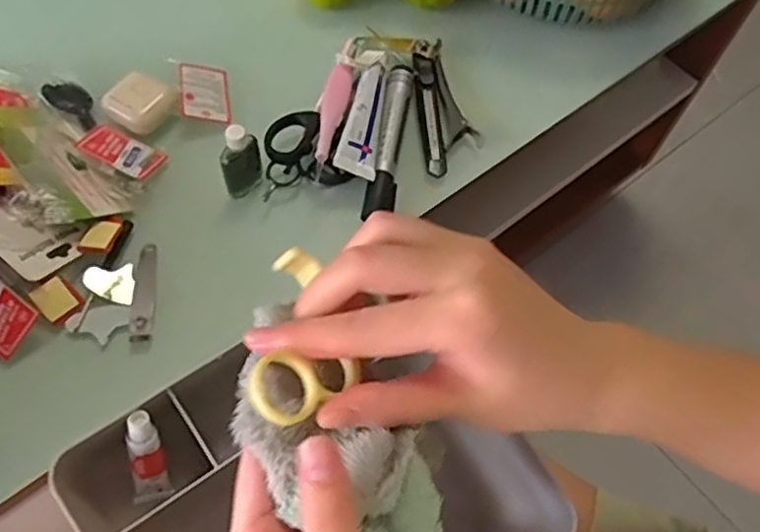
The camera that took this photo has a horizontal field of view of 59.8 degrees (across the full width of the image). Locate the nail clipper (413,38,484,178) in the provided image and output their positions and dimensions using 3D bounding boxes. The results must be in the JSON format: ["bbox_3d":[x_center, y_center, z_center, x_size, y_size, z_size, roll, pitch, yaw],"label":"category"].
[{"bbox_3d":[0.049,-0.121,0.490,0.040,0.013,0.118,-4,62,-5],"label":"nail clipper"}]

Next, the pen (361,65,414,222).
[{"bbox_3d":[0.009,-0.089,0.466,0.019,0.015,0.130,10,61,2],"label":"pen"}]

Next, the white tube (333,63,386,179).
[{"bbox_3d":[-0.009,-0.105,0.460,0.028,0.009,0.099,11,61,3],"label":"white tube"}]

